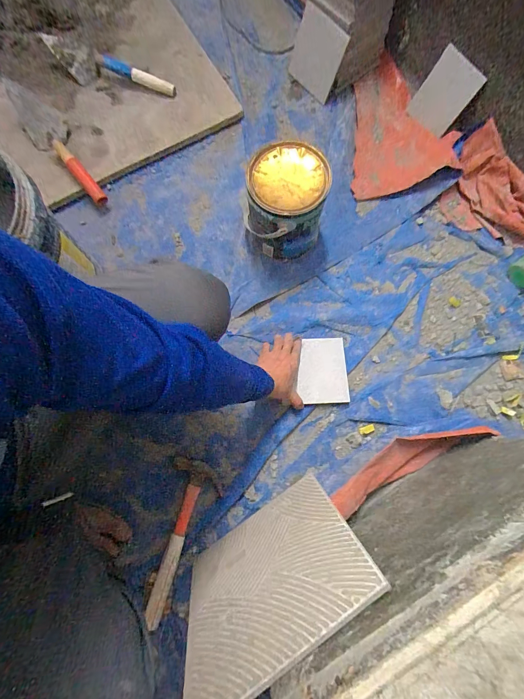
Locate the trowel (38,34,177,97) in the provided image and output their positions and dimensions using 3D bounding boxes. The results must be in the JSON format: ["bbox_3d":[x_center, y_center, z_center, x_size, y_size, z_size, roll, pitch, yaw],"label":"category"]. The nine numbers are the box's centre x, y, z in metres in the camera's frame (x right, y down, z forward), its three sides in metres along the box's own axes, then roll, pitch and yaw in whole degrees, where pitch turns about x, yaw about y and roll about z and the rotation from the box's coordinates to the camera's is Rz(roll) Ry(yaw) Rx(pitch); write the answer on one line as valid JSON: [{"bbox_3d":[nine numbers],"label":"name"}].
[{"bbox_3d":[-0.413,-0.742,0.849,0.375,0.063,0.102,30,80,7],"label":"trowel"}]

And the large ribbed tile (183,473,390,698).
[{"bbox_3d":[0.006,0.359,0.515,0.296,0.294,0.011,-35,98,-5],"label":"large ribbed tile"}]

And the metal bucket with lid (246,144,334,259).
[{"bbox_3d":[0.051,-0.312,0.700,0.154,0.188,0.165,0,78,1],"label":"metal bucket with lid"}]

